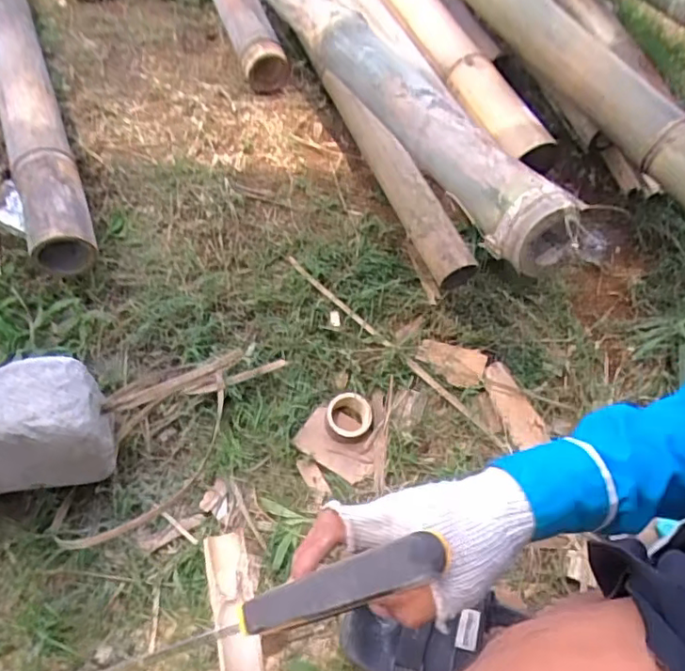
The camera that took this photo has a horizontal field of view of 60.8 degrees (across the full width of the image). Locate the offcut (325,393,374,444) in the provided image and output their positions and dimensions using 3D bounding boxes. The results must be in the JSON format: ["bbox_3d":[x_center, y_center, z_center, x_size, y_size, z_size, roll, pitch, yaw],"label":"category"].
[{"bbox_3d":[0.008,0.097,0.715,0.060,0.037,0.065,-5,56,-7],"label":"offcut"}]

